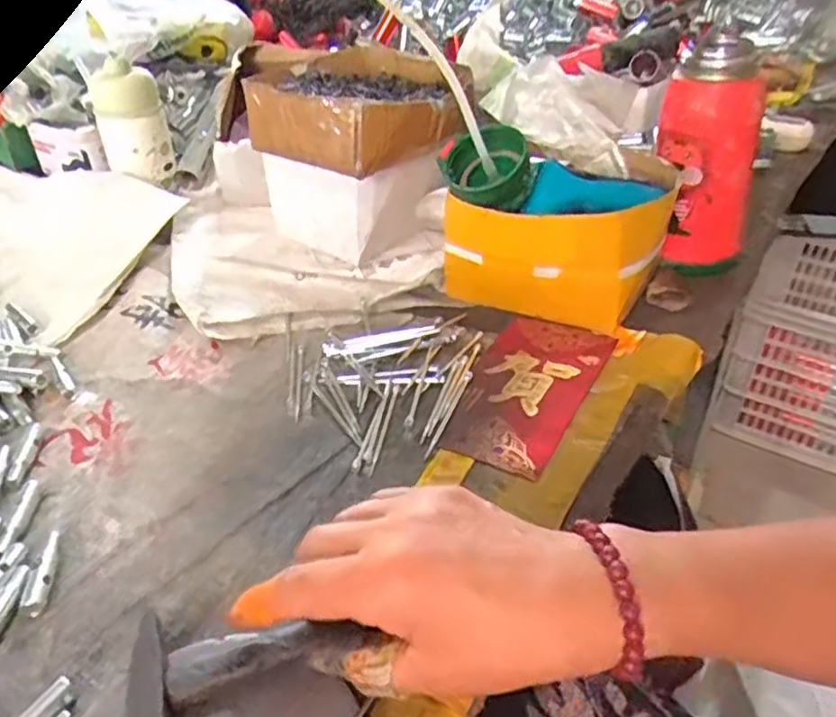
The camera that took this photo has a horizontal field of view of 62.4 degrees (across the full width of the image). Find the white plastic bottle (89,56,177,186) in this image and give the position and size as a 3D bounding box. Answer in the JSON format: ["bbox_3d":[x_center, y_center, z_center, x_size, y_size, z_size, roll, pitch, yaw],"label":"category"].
[{"bbox_3d":[-0.303,-0.250,0.732,0.067,0.116,0.056,-16,40,-18],"label":"white plastic bottle"}]

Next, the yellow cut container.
[{"bbox_3d":[0.111,-0.094,0.564,0.159,0.098,0.116,21,42,30],"label":"yellow cut container"}]

